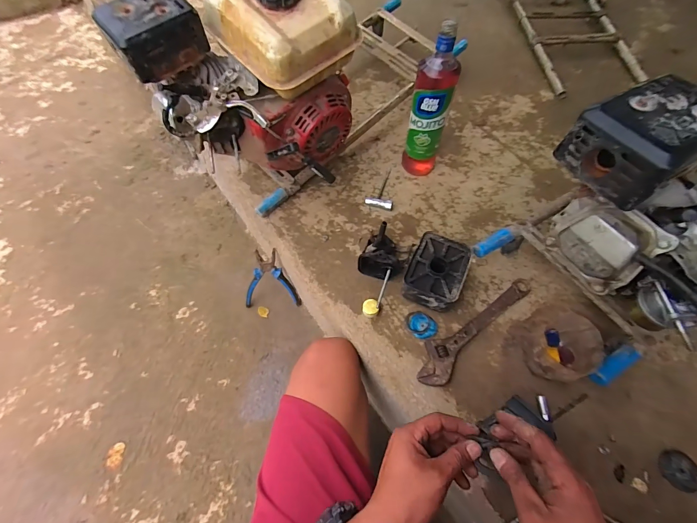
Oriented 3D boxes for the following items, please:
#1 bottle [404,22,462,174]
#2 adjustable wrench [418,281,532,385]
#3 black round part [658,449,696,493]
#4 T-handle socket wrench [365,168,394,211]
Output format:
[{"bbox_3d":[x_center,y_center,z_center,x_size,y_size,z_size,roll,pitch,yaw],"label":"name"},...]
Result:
[{"bbox_3d":[0.170,-0.303,0.684,0.079,0.312,0.064,33,65,17],"label":"bottle"},{"bbox_3d":[0.240,0.118,0.601,0.295,0.022,0.063,-33,65,-20],"label":"adjustable wrench"},{"bbox_3d":[0.511,0.321,0.499,0.058,0.011,0.054,1,58,-1],"label":"black round part"},{"bbox_3d":[0.093,-0.179,0.769,0.063,0.020,0.133,20,60,10],"label":"T-handle socket wrench"}]

